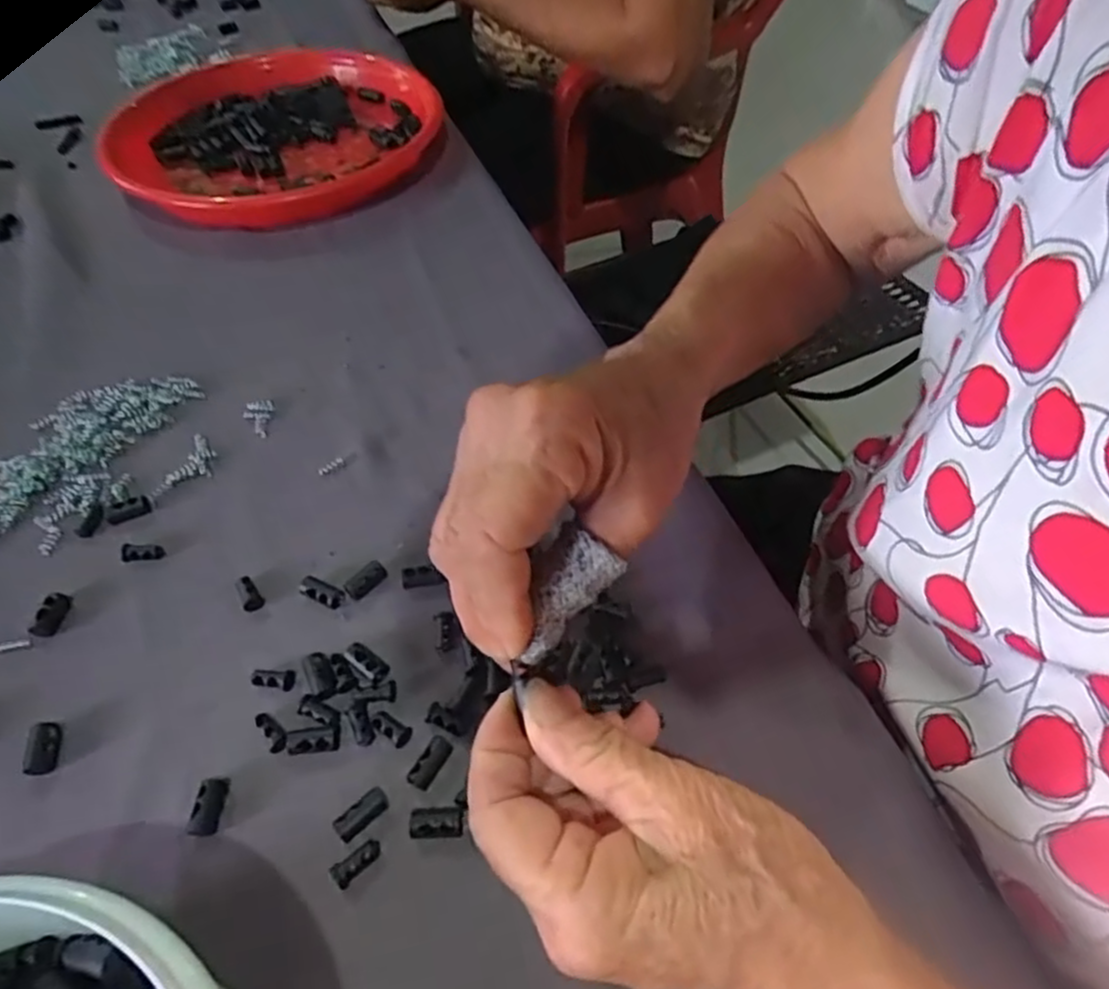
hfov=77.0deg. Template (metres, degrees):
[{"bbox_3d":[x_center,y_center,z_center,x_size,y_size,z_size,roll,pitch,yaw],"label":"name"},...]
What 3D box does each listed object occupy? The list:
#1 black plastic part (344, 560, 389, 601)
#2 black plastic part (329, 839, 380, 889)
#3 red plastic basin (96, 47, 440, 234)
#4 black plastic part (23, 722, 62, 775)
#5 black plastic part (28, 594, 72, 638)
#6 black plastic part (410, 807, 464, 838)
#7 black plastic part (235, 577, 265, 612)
[{"bbox_3d":[-0.085,0.038,0.313,0.019,0.005,0.010,-36,59,-25],"label":"black plastic part"},{"bbox_3d":[-0.069,0.128,0.243,0.009,0.004,0.017,37,61,27],"label":"black plastic part"},{"bbox_3d":[-0.212,-0.282,0.553,0.236,0.054,0.236,-1,51,1],"label":"red plastic basin"},{"bbox_3d":[-0.196,0.096,0.267,0.008,0.010,0.020,-9,51,-6],"label":"black plastic part"},{"bbox_3d":[-0.218,0.051,0.301,0.009,0.008,0.020,13,52,11],"label":"black plastic part"},{"bbox_3d":[-0.043,0.117,0.250,0.019,0.006,0.011,0,51,1],"label":"black plastic part"},{"bbox_3d":[-0.136,0.044,0.309,0.009,0.007,0.016,-31,57,-22],"label":"black plastic part"}]

